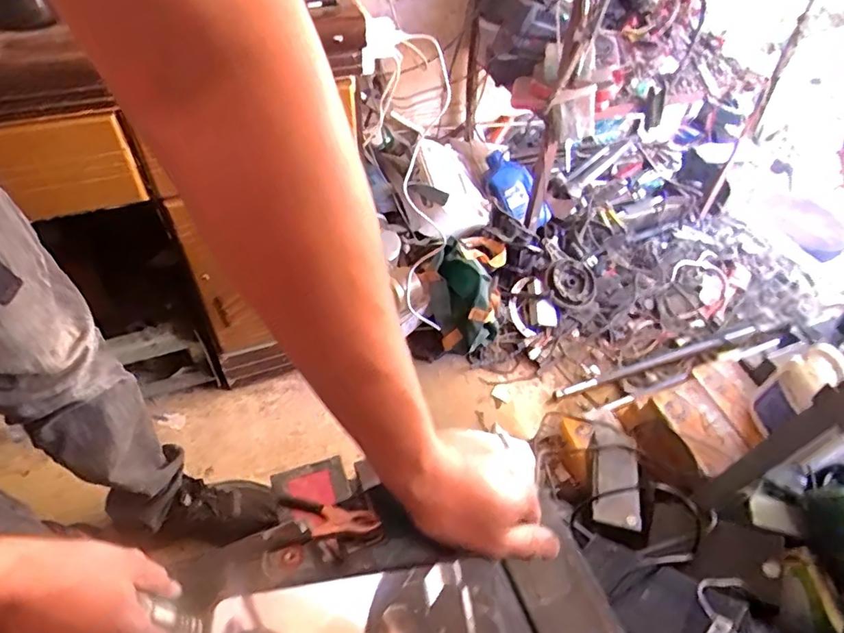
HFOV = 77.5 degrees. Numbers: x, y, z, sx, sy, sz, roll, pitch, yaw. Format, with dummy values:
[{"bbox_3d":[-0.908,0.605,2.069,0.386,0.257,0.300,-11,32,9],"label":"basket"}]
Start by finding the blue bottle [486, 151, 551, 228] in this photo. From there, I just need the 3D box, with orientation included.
[{"bbox_3d":[0.232,-0.314,1.289,0.121,0.071,0.204,-30,82,-25],"label":"blue bottle"}]

